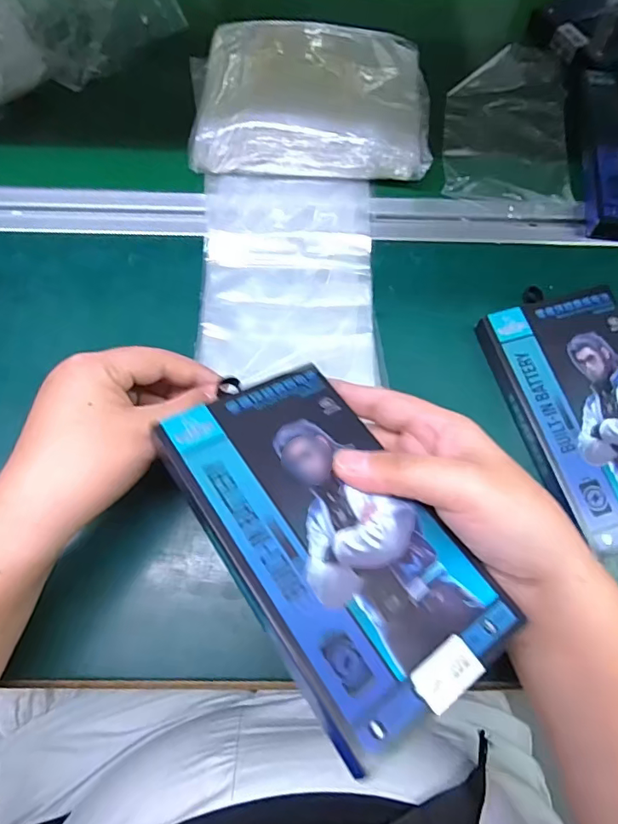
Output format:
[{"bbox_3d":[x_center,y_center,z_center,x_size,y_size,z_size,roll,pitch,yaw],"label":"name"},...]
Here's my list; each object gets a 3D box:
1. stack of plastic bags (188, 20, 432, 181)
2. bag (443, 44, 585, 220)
[{"bbox_3d":[0.002,-0.246,0.396,0.176,0.034,0.133,2,69,-1],"label":"stack of plastic bags"},{"bbox_3d":[0.164,-0.240,0.423,0.102,0.008,0.185,5,68,3],"label":"bag"}]

